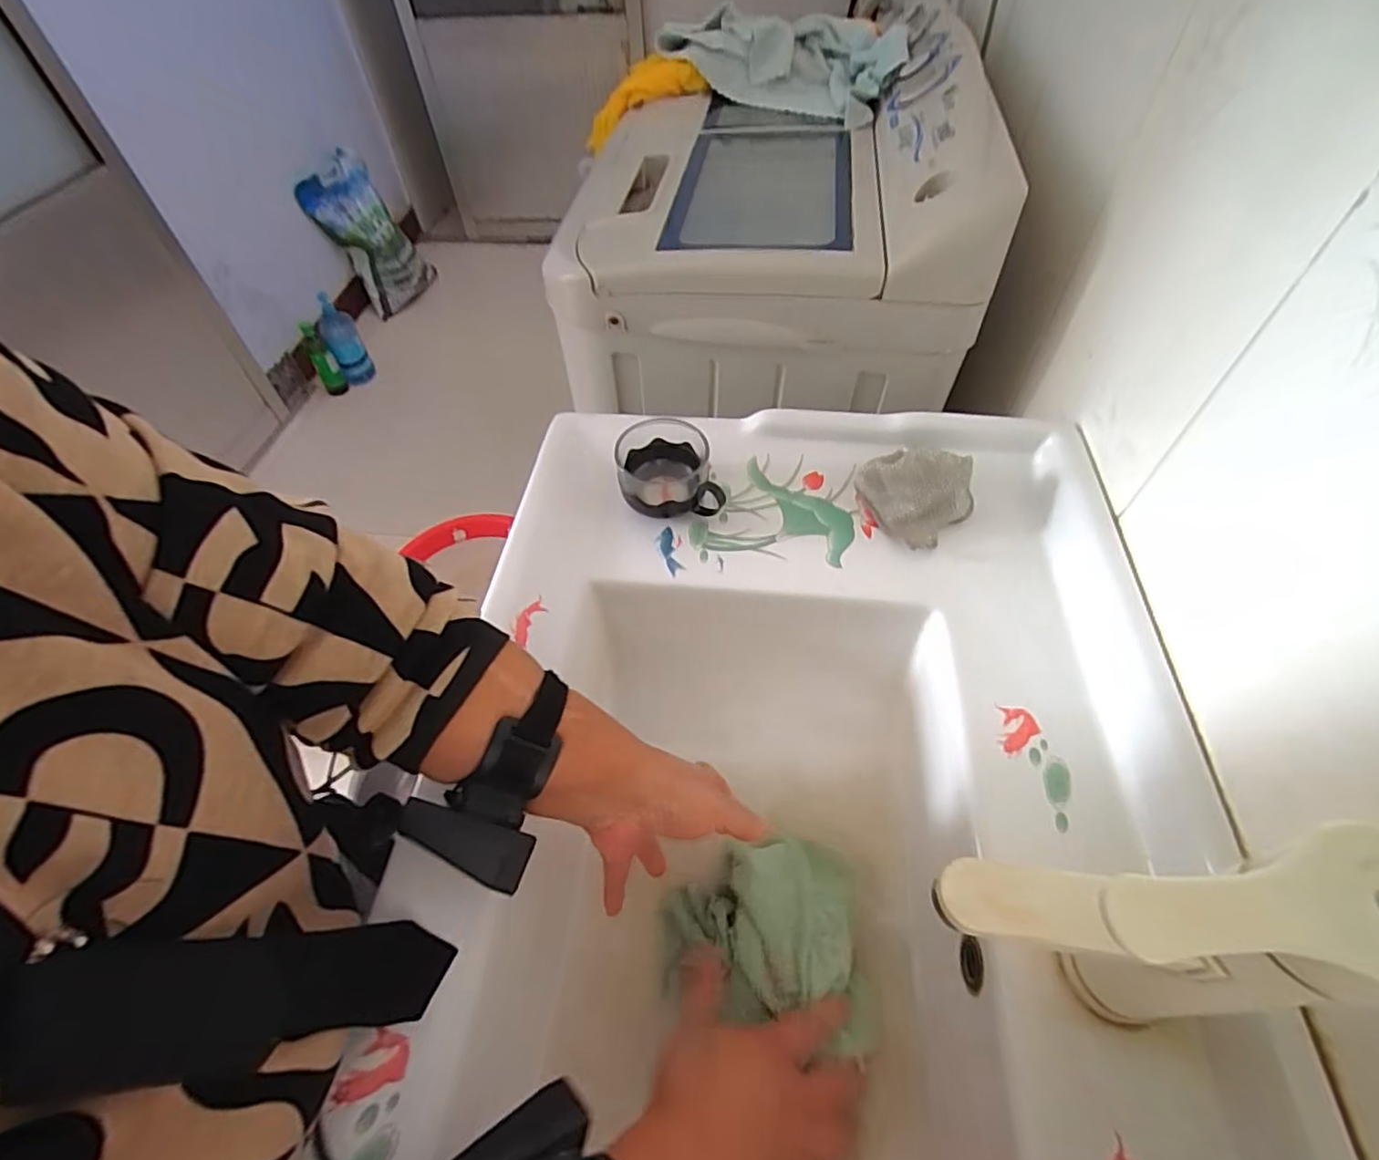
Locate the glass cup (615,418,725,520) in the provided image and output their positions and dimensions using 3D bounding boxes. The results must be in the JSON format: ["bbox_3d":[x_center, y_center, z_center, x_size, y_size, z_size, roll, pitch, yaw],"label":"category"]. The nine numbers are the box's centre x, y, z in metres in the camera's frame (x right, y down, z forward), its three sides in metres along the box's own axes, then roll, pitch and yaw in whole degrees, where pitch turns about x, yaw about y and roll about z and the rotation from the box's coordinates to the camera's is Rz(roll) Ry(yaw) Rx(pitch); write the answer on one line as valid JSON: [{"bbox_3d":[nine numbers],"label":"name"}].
[{"bbox_3d":[-0.018,-0.089,0.531,0.082,0.056,0.075,-1,53,1],"label":"glass cup"}]

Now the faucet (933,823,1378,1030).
[{"bbox_3d":[0.172,0.153,0.270,0.136,0.189,0.049,2,53,4],"label":"faucet"}]

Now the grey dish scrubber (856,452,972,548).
[{"bbox_3d":[0.192,-0.075,0.527,0.074,0.049,0.080,-1,53,1],"label":"grey dish scrubber"}]

